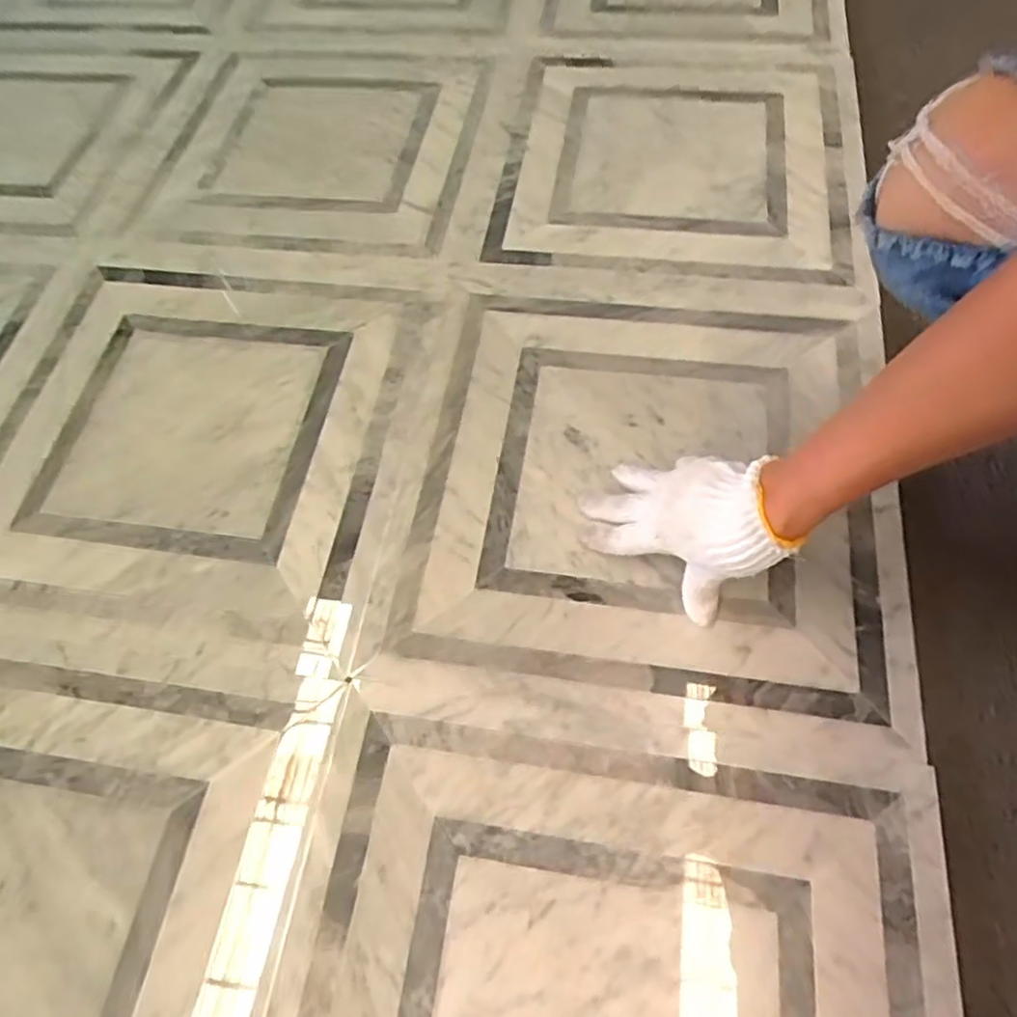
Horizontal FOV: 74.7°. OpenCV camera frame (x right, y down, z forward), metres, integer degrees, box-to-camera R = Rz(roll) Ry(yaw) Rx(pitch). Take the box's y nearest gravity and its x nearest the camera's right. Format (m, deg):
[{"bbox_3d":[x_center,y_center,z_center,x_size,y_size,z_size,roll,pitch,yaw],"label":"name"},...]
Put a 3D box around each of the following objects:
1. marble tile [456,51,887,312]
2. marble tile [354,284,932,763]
[{"bbox_3d":[0.165,-0.383,0.708,0.392,0.016,0.375,7,64,7],"label":"marble tile"},{"bbox_3d":[0.109,-0.030,0.547,0.388,0.017,0.383,7,64,7],"label":"marble tile"}]

